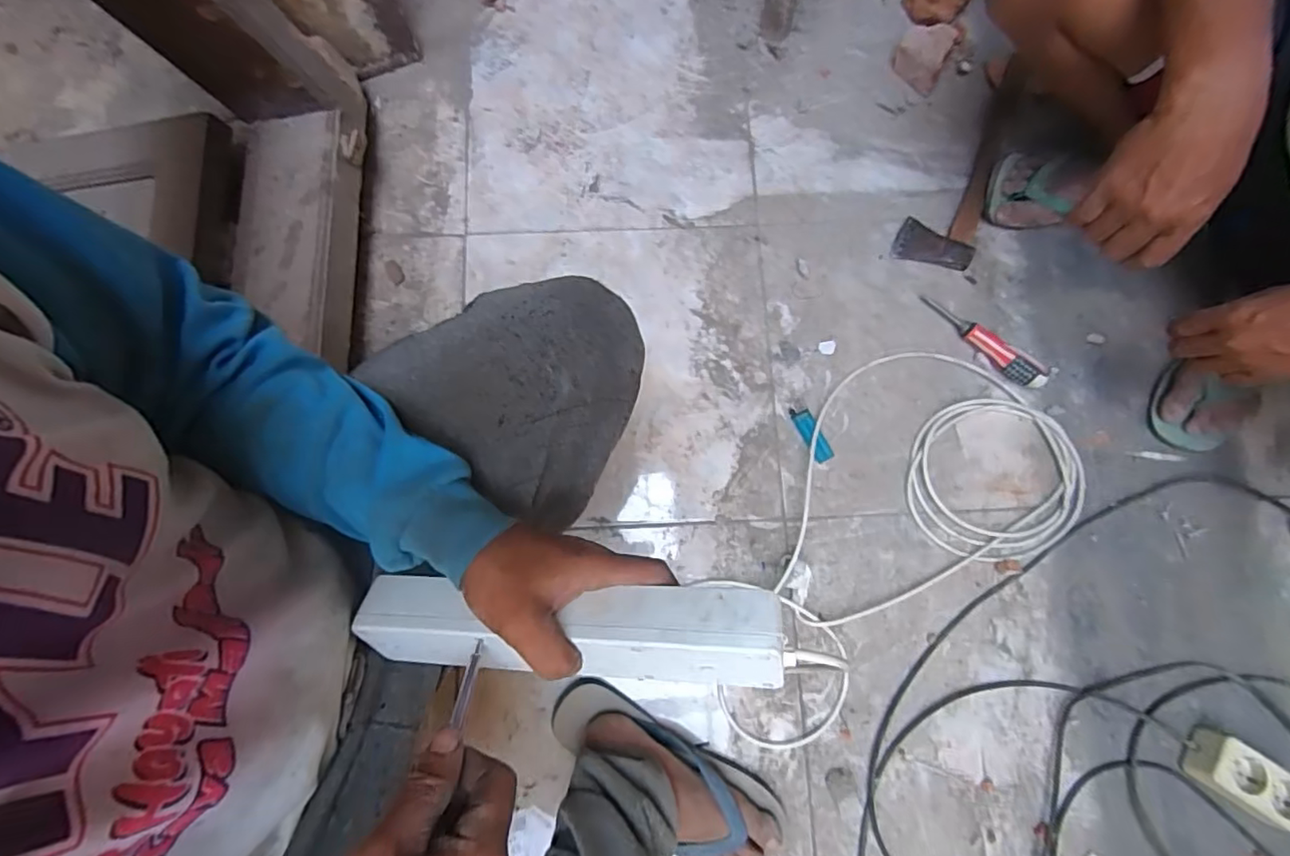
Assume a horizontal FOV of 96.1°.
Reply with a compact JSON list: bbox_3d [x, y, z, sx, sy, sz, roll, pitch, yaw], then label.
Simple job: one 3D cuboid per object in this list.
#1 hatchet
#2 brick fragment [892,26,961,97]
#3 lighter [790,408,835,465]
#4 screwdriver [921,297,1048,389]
[{"bbox_3d":[0.436,-0.374,0.792,0.094,0.025,0.345,21,79,3],"label":"hatchet"},{"bbox_3d":[0.388,-0.523,0.808,0.072,0.033,0.084,30,80,5],"label":"brick fragment"},{"bbox_3d":[0.210,0.010,0.729,0.023,0.008,0.077,-24,81,-6],"label":"lighter"},{"bbox_3d":[0.436,-0.115,0.742,0.030,0.024,0.174,-44,83,-8],"label":"screwdriver"}]

